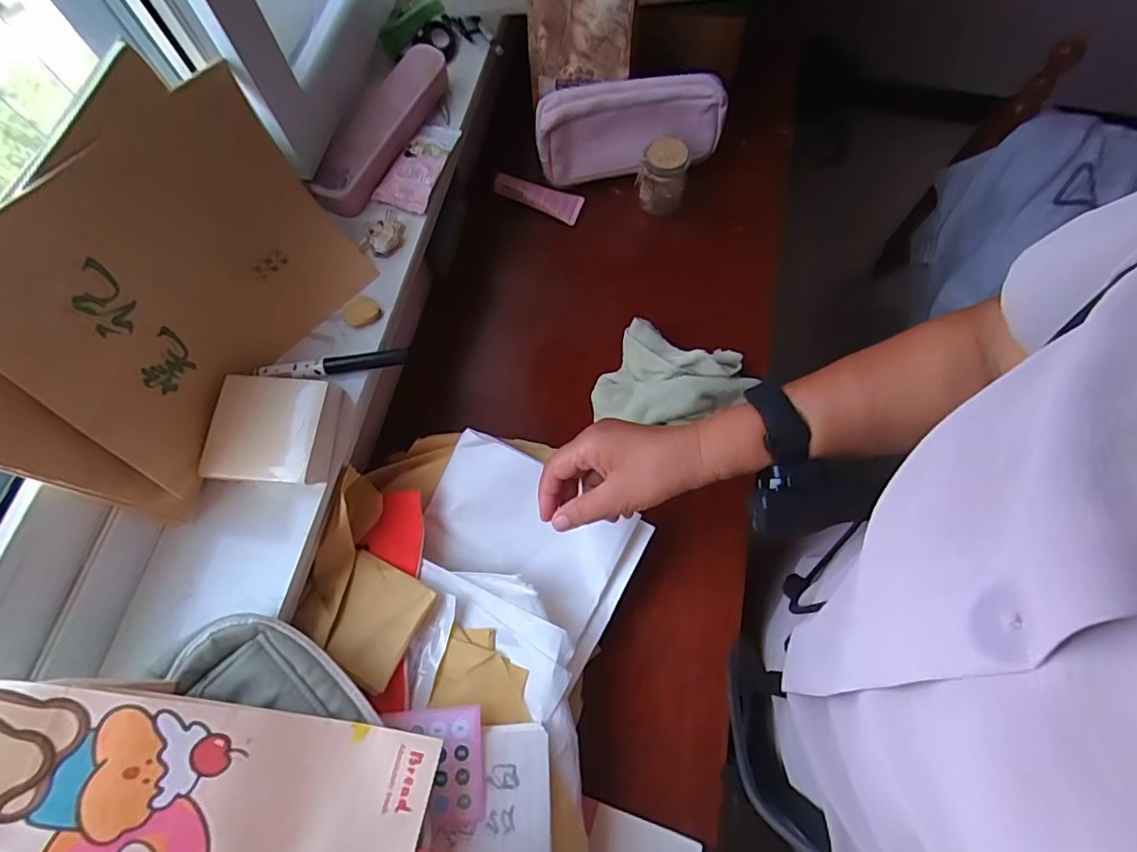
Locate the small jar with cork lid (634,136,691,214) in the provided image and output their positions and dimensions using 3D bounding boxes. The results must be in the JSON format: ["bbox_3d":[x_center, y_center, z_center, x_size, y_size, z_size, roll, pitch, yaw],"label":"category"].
[{"bbox_3d":[0.106,-0.278,0.621,0.051,0.074,0.048,0,69,1],"label":"small jar with cork lid"}]

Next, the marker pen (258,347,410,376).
[{"bbox_3d":[-0.192,-0.050,0.453,0.118,0.015,0.015,-9,69,-3],"label":"marker pen"}]

